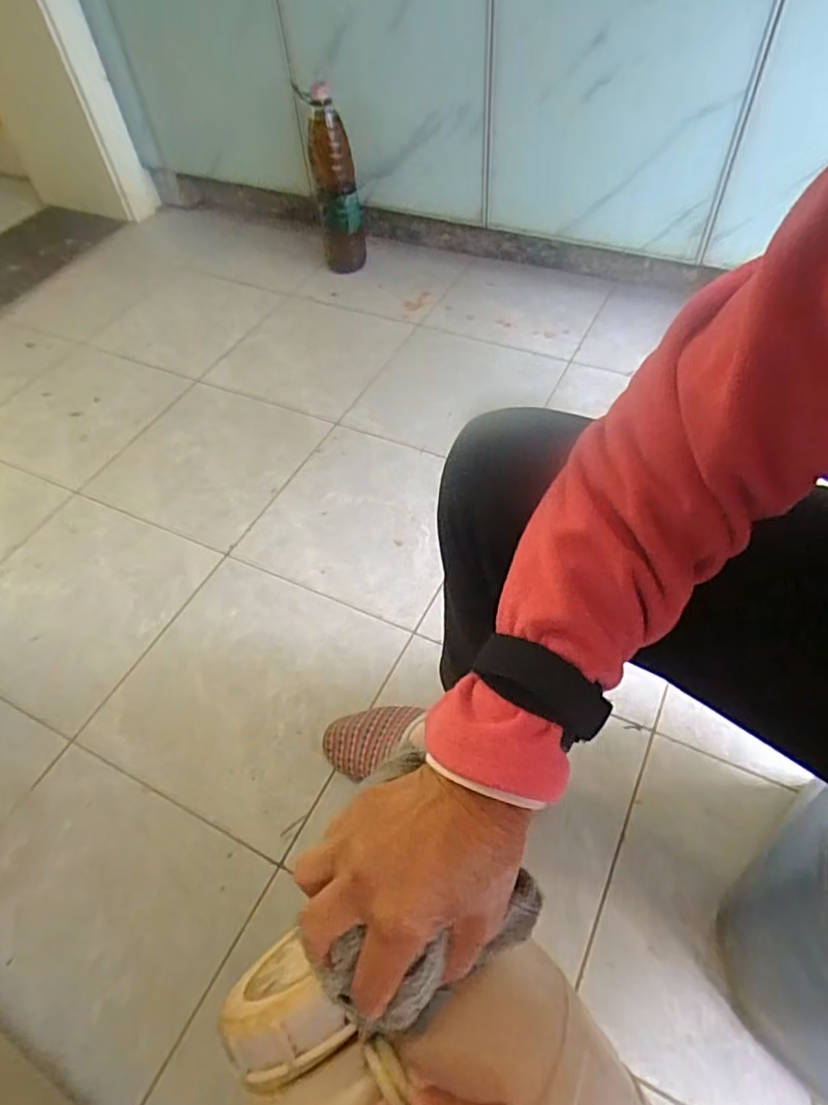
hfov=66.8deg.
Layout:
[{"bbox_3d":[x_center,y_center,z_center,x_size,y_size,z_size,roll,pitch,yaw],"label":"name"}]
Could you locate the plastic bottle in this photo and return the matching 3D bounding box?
[{"bbox_3d":[-0.154,-0.712,1.235,0.084,0.307,0.086,-11,53,-3],"label":"plastic bottle"}]

